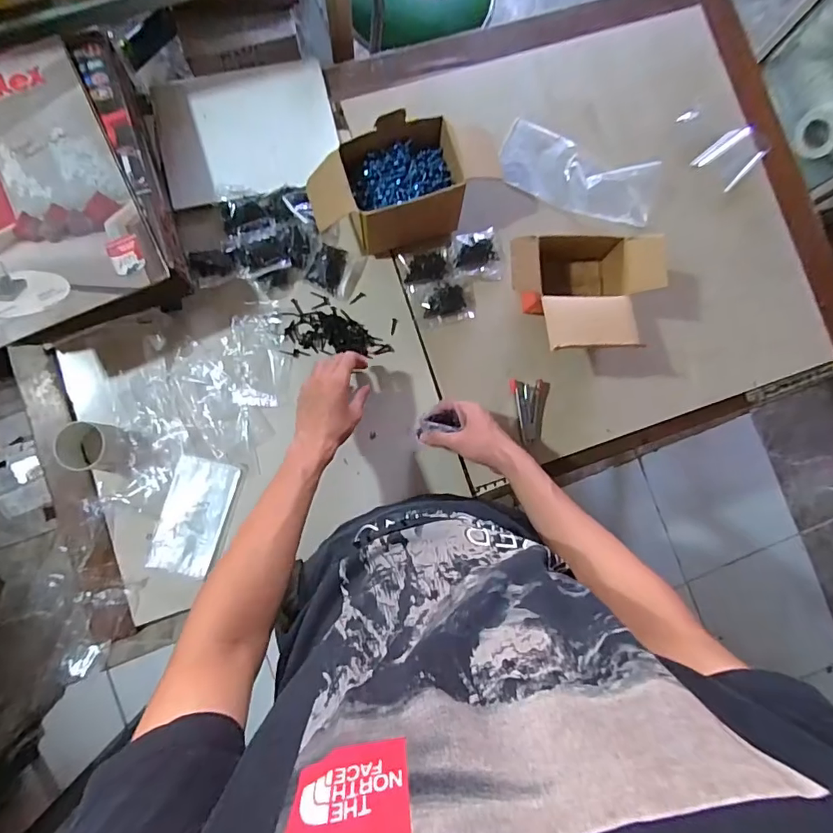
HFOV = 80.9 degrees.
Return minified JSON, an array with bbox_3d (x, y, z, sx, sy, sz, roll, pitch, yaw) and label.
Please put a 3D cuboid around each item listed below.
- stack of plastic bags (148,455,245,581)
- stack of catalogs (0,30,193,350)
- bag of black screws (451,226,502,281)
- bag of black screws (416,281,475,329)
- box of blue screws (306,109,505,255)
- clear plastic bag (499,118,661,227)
[{"bbox_3d":[-0.293,0.133,0.648,0.085,0.007,0.152,17,84,-3],"label":"stack of plastic bags"},{"bbox_3d":[-0.445,-0.268,0.601,0.245,0.082,0.340,-20,87,-6],"label":"stack of catalogs"},{"bbox_3d":[0.088,-0.233,0.704,0.072,0.018,0.070,-4,86,-5],"label":"bag of black screws"},{"bbox_3d":[0.043,-0.162,0.697,0.086,0.019,0.058,-11,87,-5],"label":"bag of black screws"},{"bbox_3d":[-0.020,-0.312,0.665,0.243,0.099,0.128,-16,87,-6],"label":"box of blue screws"},{"bbox_3d":[0.237,-0.358,0.730,0.233,0.032,0.100,27,90,4],"label":"clear plastic bag"}]

